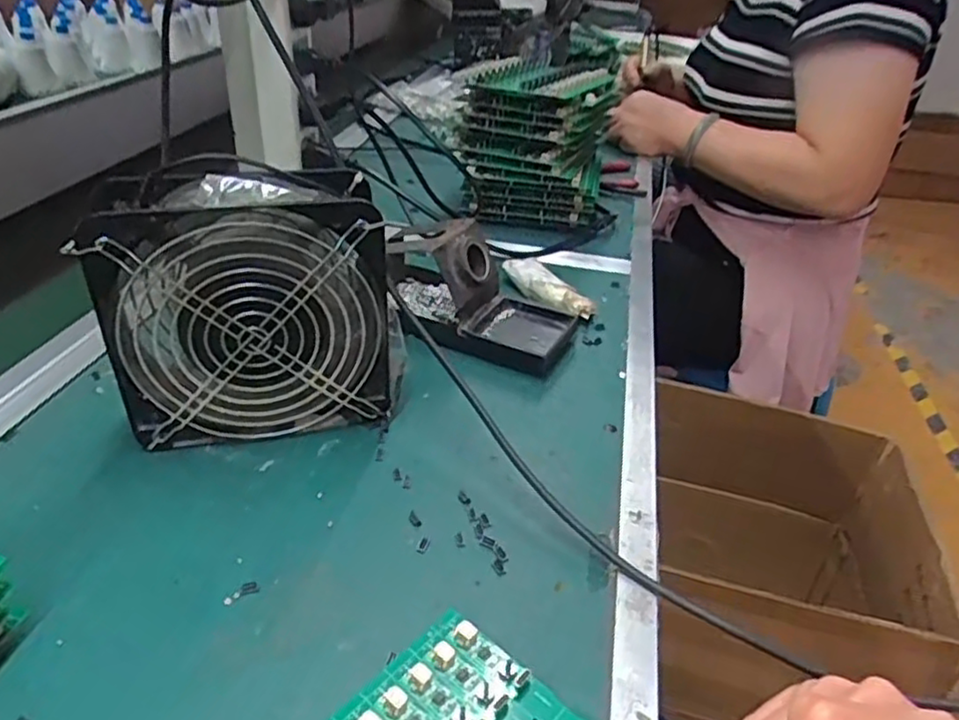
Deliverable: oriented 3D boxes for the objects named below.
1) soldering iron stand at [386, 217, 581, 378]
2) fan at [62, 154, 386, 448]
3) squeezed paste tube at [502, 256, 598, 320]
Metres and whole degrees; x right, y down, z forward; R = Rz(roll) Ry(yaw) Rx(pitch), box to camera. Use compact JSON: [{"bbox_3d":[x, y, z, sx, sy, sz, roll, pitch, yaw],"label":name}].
[{"bbox_3d":[-0.011,-0.059,0.520,0.168,0.076,0.084,18,36,18],"label":"soldering iron stand"},{"bbox_3d":[-0.130,-0.030,0.397,0.156,0.152,0.061,-7,36,-16],"label":"fan"},{"bbox_3d":[0.057,-0.062,0.577,0.030,0.024,0.096,-21,42,-33],"label":"squeezed paste tube"}]

